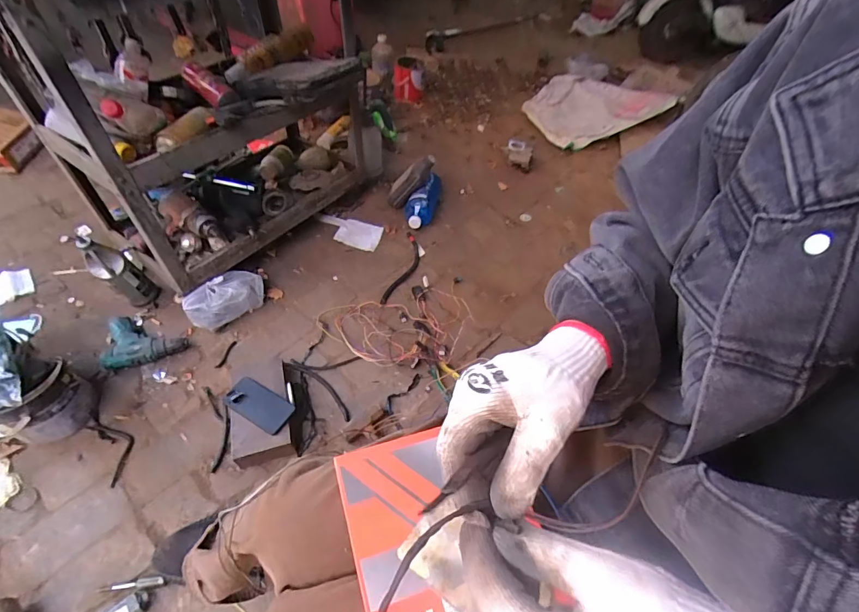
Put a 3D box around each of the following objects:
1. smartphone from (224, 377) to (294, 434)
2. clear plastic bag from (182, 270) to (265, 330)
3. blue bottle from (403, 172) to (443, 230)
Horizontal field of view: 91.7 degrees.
[{"bbox_3d":[-0.362,0.209,0.888,0.145,0.015,0.075,24,52,16],"label":"smartphone"},{"bbox_3d":[-0.526,-0.018,1.089,0.083,0.104,0.200,34,55,23],"label":"clear plastic bag"},{"bbox_3d":[-0.021,-0.350,1.387,0.091,0.094,0.224,12,51,6],"label":"blue bottle"}]

